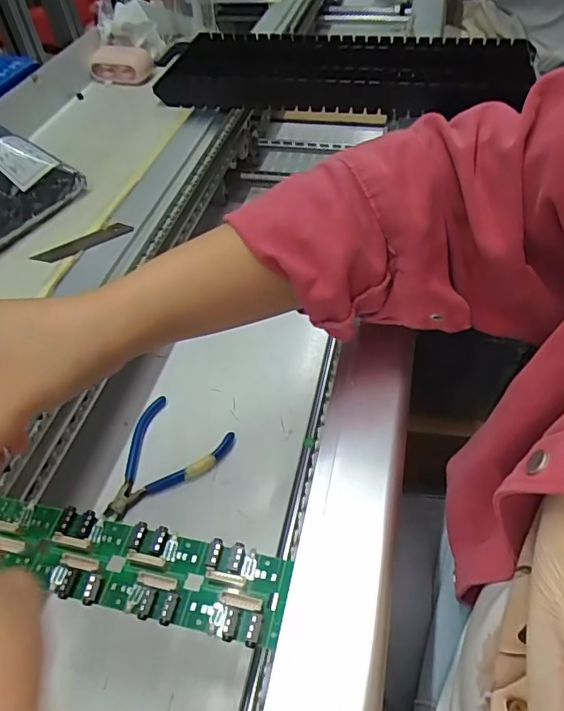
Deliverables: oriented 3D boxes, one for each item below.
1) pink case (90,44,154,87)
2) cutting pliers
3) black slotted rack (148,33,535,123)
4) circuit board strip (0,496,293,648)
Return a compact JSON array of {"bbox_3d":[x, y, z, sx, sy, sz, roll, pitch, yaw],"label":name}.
[{"bbox_3d":[-0.192,-0.347,0.613,0.070,0.038,0.033,7,51,8],"label":"pink case"},{"bbox_3d":[-0.101,0.086,0.415,0.083,0.011,0.105,25,56,21],"label":"cutting pliers"},{"bbox_3d":[0.071,-0.311,0.577,0.406,0.044,0.168,3,50,5],"label":"black slotted rack"},{"bbox_3d":[-0.087,0.106,0.267,0.180,0.007,0.044,10,51,12],"label":"circuit board strip"}]

